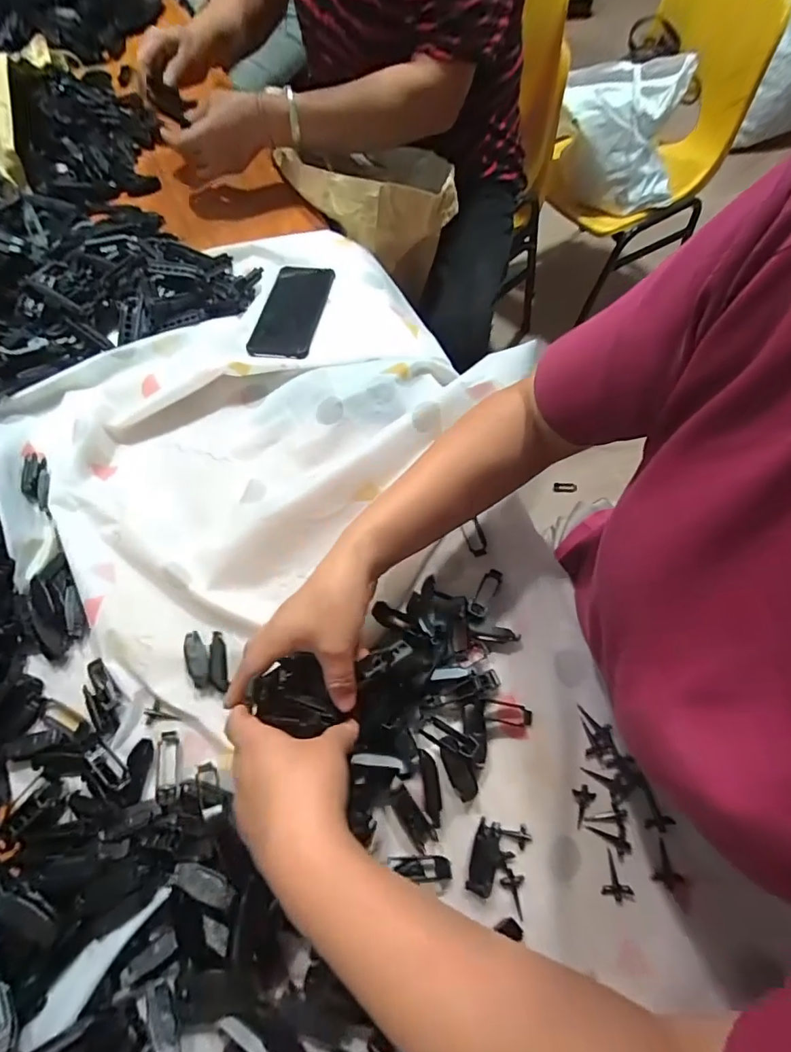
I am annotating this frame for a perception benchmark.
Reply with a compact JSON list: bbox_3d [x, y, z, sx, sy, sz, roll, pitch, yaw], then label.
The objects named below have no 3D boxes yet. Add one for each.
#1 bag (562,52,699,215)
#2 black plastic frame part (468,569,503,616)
[{"bbox_3d":[0.474,-0.814,0.989,0.268,0.195,0.173,32,72,15],"label":"bag"},{"bbox_3d":[0.085,0.062,0.444,0.017,0.011,0.053,29,72,14],"label":"black plastic frame part"}]

